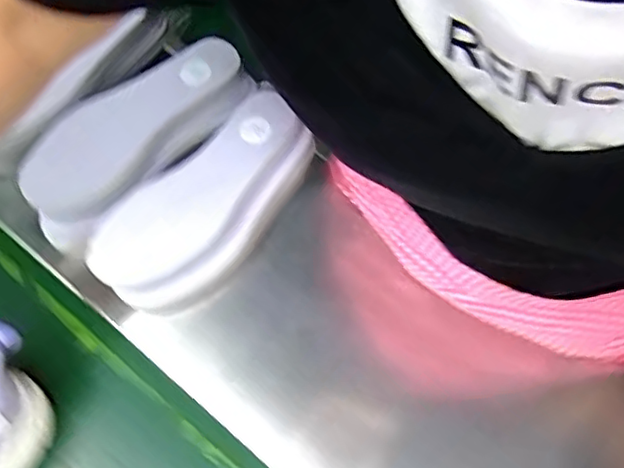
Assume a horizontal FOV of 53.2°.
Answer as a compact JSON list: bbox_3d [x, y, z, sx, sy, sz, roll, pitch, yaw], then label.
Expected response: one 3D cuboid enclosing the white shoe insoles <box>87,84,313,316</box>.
[{"bbox_3d":[-0.085,-0.028,0.531,0.093,0.044,0.213,34,67,14],"label":"white shoe insoles"}]

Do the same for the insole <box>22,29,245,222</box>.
[{"bbox_3d":[-0.156,-0.101,0.533,0.066,0.027,0.208,38,68,16],"label":"insole"}]

